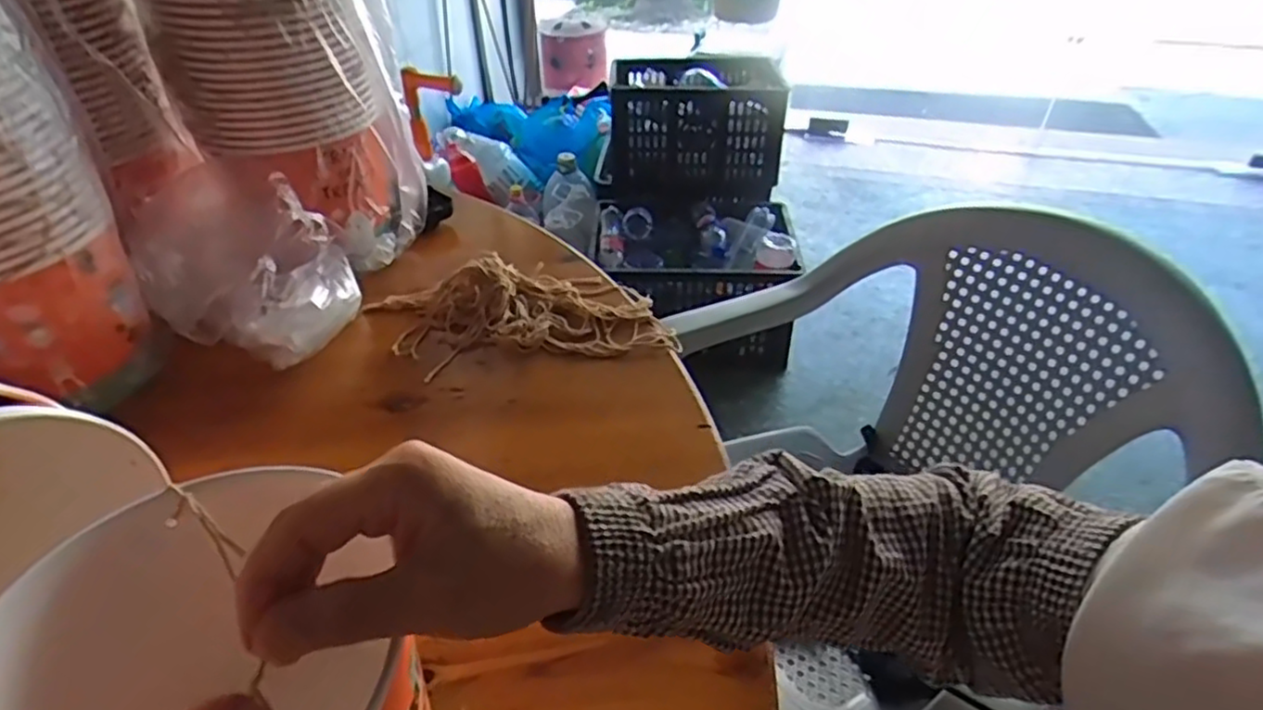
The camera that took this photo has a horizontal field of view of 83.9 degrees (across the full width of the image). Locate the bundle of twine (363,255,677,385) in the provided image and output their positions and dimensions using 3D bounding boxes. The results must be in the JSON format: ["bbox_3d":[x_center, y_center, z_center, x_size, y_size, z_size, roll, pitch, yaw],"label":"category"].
[{"bbox_3d":[-0.099,-0.045,0.622,0.259,0.038,0.135,-7,40,-9],"label":"bundle of twine"}]

